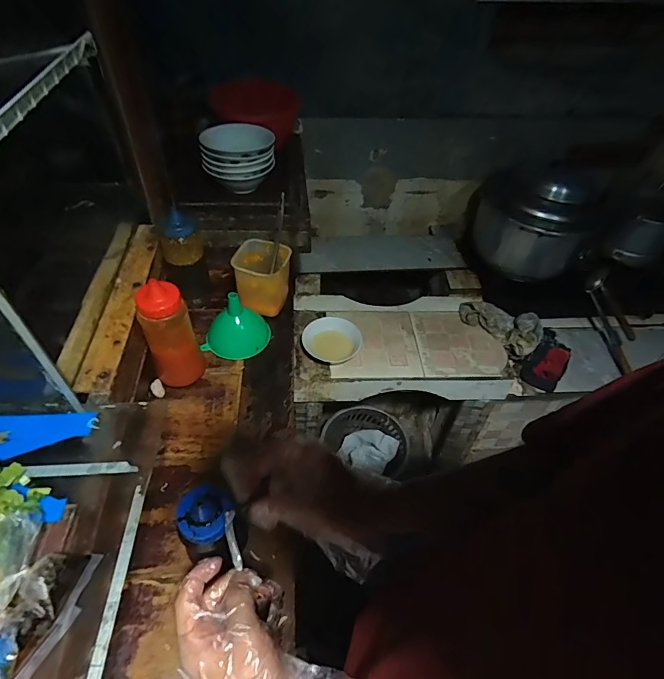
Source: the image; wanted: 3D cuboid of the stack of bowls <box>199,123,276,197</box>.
[{"bbox_3d":[-0.204,-0.406,0.938,0.149,0.113,0.122,8,48,4],"label":"stack of bowls"}]

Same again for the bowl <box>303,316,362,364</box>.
[{"bbox_3d":[0.000,0.005,1.116,0.155,0.063,0.130,-4,49,-7],"label":"bowl"}]

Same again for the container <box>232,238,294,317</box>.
[{"bbox_3d":[-0.129,-0.114,0.790,0.098,0.113,0.094,3,48,-2],"label":"container"}]

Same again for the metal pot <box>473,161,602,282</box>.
[{"bbox_3d":[0.617,-0.368,1.258,0.305,0.282,0.298,2,48,-2],"label":"metal pot"}]

